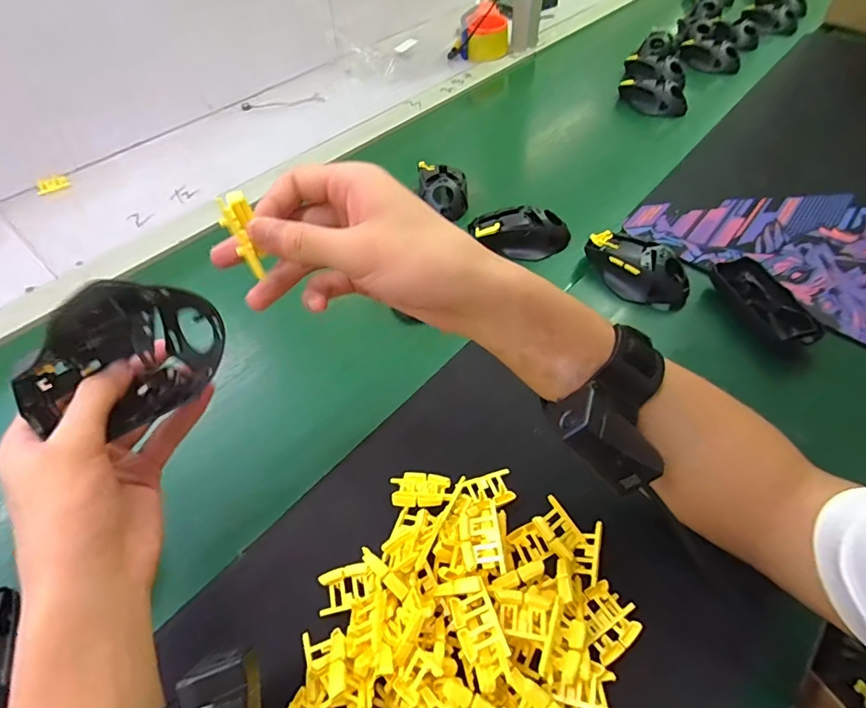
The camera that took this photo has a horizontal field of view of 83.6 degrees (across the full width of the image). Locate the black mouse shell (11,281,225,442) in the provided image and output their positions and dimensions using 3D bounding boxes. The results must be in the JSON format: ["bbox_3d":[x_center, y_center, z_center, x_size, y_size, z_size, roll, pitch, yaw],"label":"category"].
[{"bbox_3d":[-0.176,-0.001,0.275,0.104,0.079,0.038,-22,53,-14],"label":"black mouse shell"}]

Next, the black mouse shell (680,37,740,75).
[{"bbox_3d":[0.479,-0.522,0.845,0.042,0.038,0.114,-28,55,-18],"label":"black mouse shell"}]

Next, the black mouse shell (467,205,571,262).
[{"bbox_3d":[0.100,-0.142,0.565,0.112,0.042,0.048,9,52,11],"label":"black mouse shell"}]

